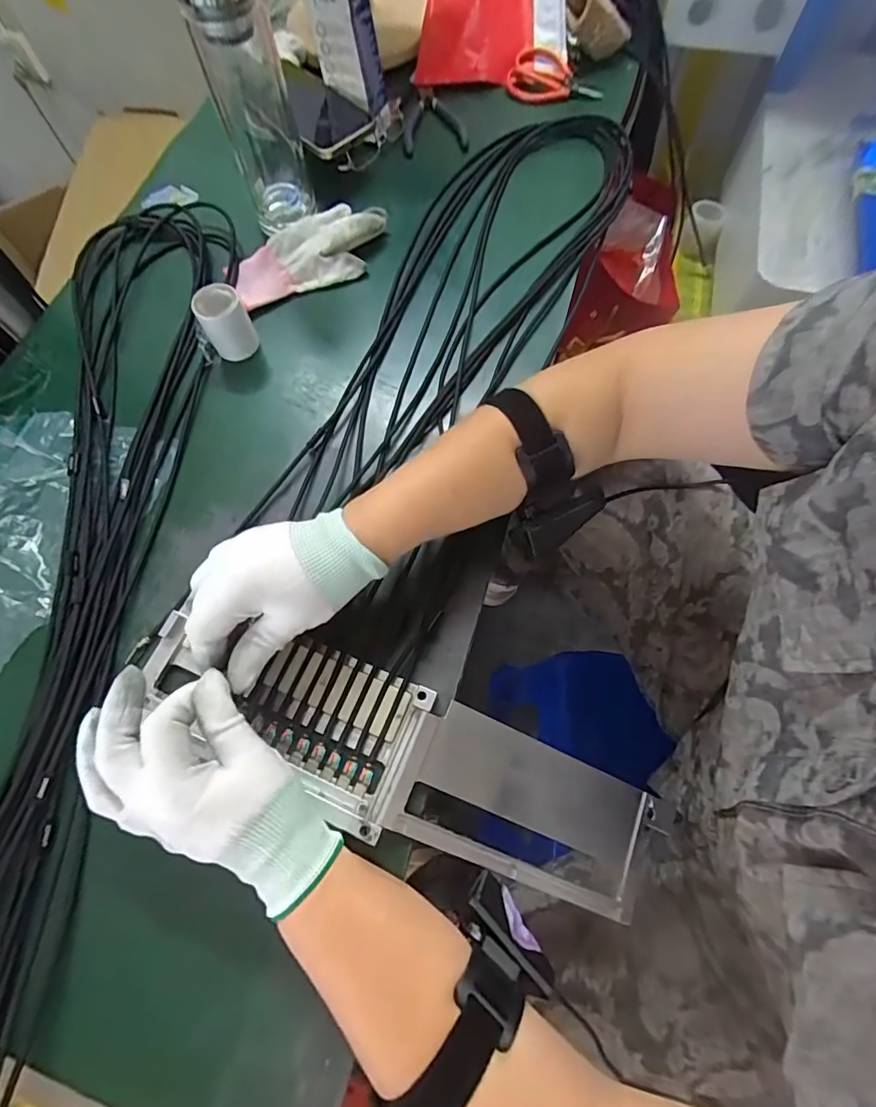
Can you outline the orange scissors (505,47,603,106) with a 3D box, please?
[{"bbox_3d":[0.133,-0.556,0.577,0.107,0.022,0.060,35,74,14],"label":"orange scissors"}]

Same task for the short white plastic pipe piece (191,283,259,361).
[{"bbox_3d":[-0.192,-0.209,0.445,0.039,0.051,0.033,-26,70,-8],"label":"short white plastic pipe piece"}]

